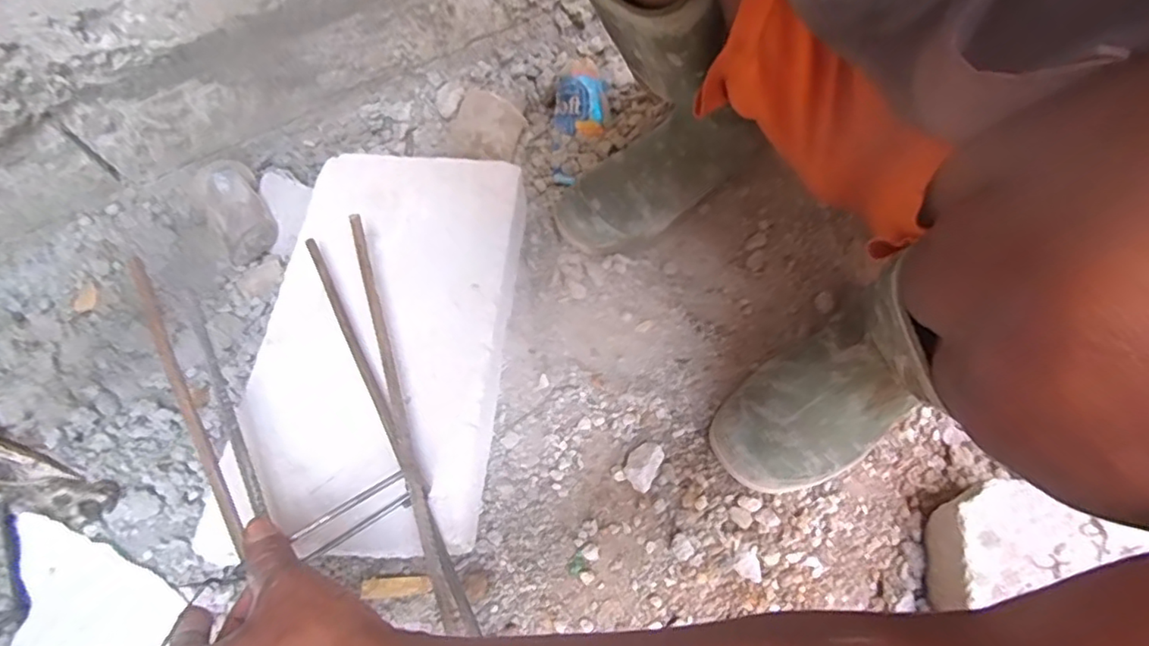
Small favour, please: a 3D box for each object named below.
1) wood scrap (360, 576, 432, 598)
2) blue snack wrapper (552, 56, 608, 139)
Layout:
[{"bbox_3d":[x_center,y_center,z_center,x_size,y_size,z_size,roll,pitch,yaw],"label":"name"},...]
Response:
[{"bbox_3d":[-0.147,0.217,0.492,0.059,0.005,0.015,-5,67,0],"label":"wood scrap"},{"bbox_3d":[0.008,-0.267,0.694,0.062,0.030,0.093,8,68,5],"label":"blue snack wrapper"}]

